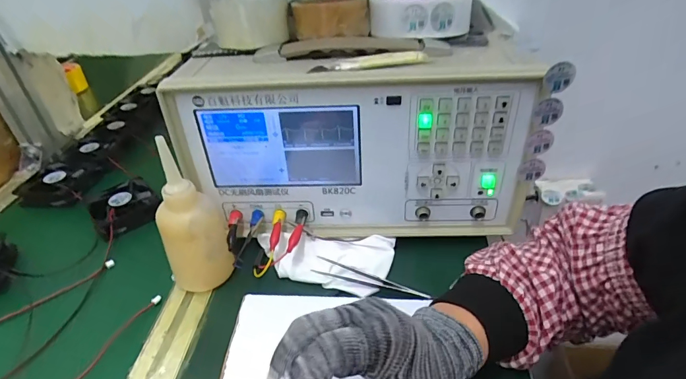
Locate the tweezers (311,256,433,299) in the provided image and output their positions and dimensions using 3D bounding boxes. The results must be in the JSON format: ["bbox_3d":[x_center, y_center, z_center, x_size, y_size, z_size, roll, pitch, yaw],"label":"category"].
[{"bbox_3d":[0.029,0.092,0.408,0.121,0.014,0.017,6,37,19],"label":"tweezers"}]

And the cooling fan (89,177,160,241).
[{"bbox_3d":[-0.288,0.022,0.528,0.078,0.026,0.080,-28,39,-27],"label":"cooling fan"}]

